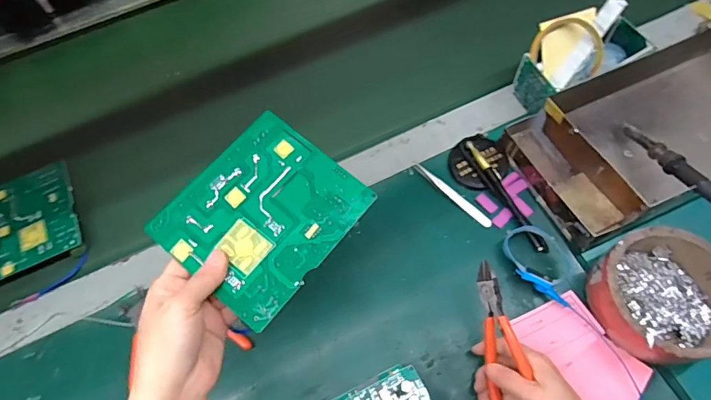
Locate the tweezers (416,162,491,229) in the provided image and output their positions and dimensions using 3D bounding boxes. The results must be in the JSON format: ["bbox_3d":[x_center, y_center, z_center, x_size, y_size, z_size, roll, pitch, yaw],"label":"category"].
[{"bbox_3d":[0.112,-0.008,0.537,0.012,0.008,0.113,-42,68,-16],"label":"tweezers"}]

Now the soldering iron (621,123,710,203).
[{"bbox_3d":[0.341,-0.023,0.464,0.015,0.016,0.201,-16,43,-4],"label":"soldering iron"}]

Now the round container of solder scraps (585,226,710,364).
[{"bbox_3d":[0.299,0.095,0.449,0.121,0.052,0.118,-1,63,3],"label":"round container of solder scraps"}]

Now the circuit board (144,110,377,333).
[{"bbox_3d":[-0.069,0.008,0.342,0.114,0.004,0.130,38,73,11],"label":"circuit board"}]

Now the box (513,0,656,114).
[{"bbox_3d":[0.274,-0.169,0.562,0.154,0.084,0.084,-23,64,-8],"label":"box"}]

